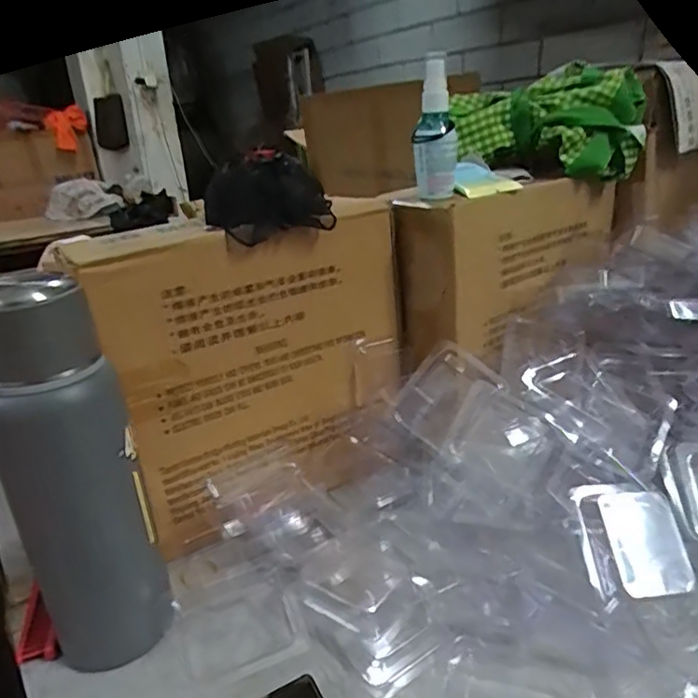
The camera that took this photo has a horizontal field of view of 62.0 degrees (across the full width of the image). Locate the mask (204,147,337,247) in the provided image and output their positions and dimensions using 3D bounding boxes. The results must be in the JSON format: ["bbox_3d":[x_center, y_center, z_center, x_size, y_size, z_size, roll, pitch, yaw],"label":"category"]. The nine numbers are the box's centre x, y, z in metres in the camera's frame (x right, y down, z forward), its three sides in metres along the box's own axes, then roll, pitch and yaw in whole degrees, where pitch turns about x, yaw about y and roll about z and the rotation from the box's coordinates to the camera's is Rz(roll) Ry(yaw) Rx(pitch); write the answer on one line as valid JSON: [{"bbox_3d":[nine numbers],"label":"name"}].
[{"bbox_3d":[-0.066,-0.126,0.475,0.104,0.061,0.064,-9,22,-10],"label":"mask"}]

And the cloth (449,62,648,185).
[{"bbox_3d":[0.210,-0.242,0.630,0.192,0.098,0.107,0,22,11],"label":"cloth"}]

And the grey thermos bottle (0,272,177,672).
[{"bbox_3d":[-0.184,0.088,0.388,0.074,0.271,0.063,-20,26,-35],"label":"grey thermos bottle"}]

